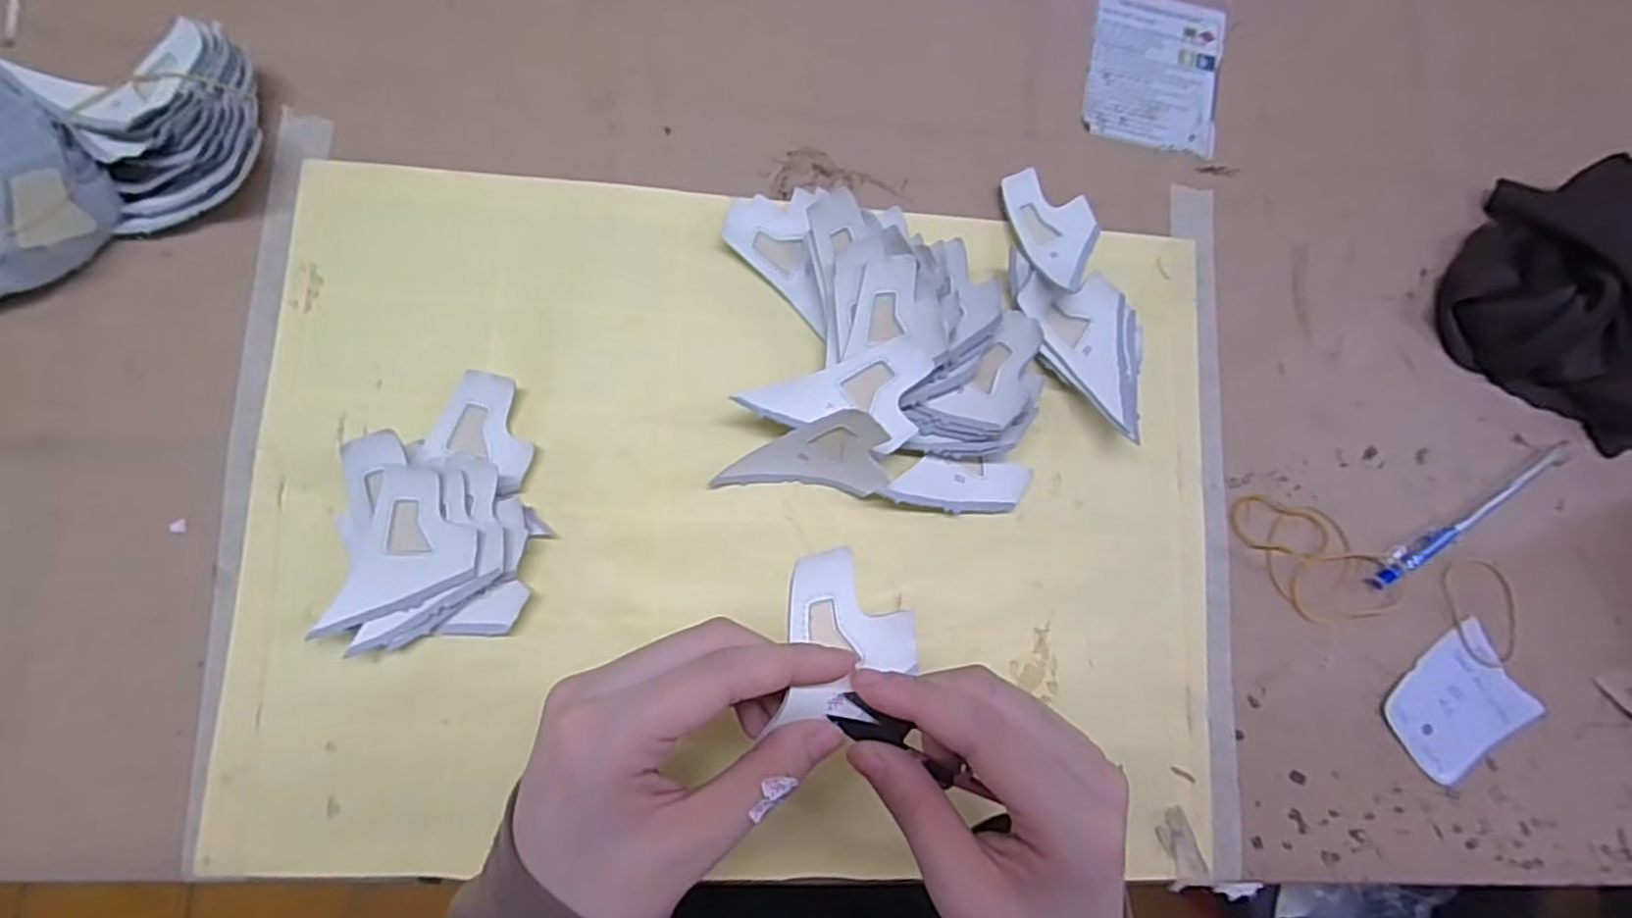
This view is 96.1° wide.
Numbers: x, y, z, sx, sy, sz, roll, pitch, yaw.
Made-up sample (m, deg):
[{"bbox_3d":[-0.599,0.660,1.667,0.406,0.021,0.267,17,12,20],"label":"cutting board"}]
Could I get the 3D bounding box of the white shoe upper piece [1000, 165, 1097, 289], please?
[{"bbox_3d":[0.122,-0.117,0.370,0.046,0.016,0.066,-12,85,-8],"label":"white shoe upper piece"}]

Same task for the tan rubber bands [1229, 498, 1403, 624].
[{"bbox_3d":[0.250,0.052,0.366,0.095,0.009,0.048,38,80,-1],"label":"tan rubber bands"}]

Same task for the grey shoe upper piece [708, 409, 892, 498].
[{"bbox_3d":[-0.007,-0.004,0.328,0.075,0.047,0.013,8,41,8],"label":"grey shoe upper piece"}]

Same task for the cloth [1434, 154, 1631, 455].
[{"bbox_3d":[0.429,-0.088,0.391,0.159,0.040,0.136,31,80,-2],"label":"cloth"}]

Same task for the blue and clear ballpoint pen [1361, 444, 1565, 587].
[{"bbox_3d":[0.339,0.029,0.377,0.140,0.009,0.013,-28,87,-9],"label":"blue and clear ballpoint pen"}]

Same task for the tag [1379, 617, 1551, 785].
[{"bbox_3d":[0.323,0.124,0.369,0.070,0.004,0.054,-40,83,-5],"label":"tag"}]

